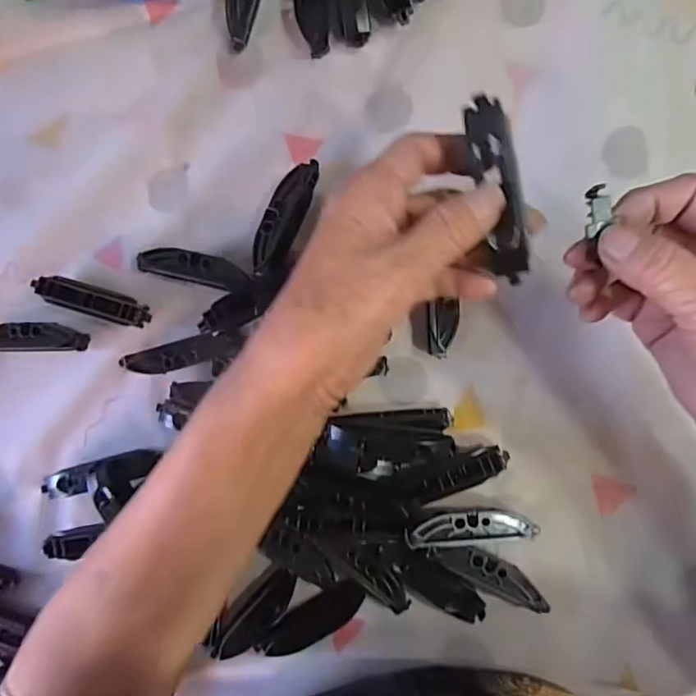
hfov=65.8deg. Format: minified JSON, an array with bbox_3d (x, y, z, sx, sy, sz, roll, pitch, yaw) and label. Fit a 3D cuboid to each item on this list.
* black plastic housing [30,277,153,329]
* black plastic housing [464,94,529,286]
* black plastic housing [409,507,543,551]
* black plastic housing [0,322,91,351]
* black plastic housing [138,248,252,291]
[{"bbox_3d":[-0.171,-0.032,0.358,0.078,0.019,0.019,15,92,7],"label":"black plastic housing"},{"bbox_3d":[0.067,-0.068,0.237,0.020,0.018,0.080,-13,106,7],"label":"black plastic housing"},{"bbox_3d":[0.076,0.108,0.328,0.080,0.007,0.022,-1,90,-7],"label":"black plastic housing"},{"bbox_3d":[-0.220,-0.008,0.370,0.079,0.013,0.019,0,90,7],"label":"black plastic housing"},{"bbox_3d":[-0.100,-0.053,0.354,0.073,0.010,0.019,13,92,7],"label":"black plastic housing"}]

